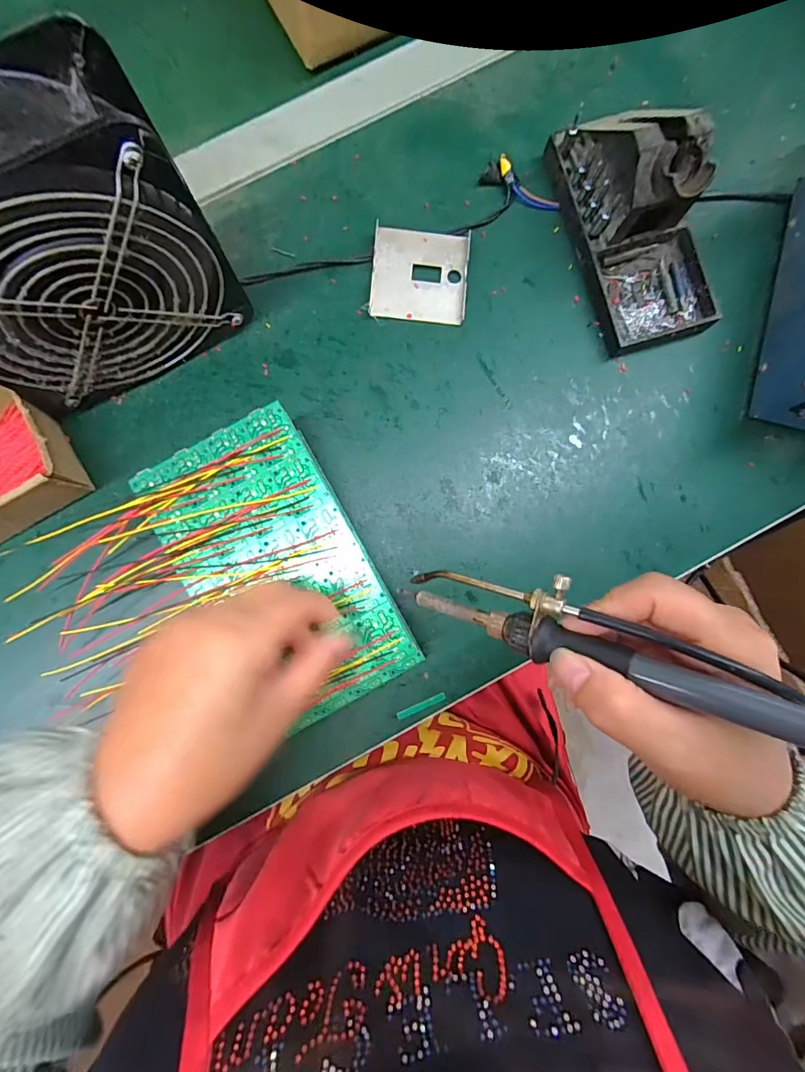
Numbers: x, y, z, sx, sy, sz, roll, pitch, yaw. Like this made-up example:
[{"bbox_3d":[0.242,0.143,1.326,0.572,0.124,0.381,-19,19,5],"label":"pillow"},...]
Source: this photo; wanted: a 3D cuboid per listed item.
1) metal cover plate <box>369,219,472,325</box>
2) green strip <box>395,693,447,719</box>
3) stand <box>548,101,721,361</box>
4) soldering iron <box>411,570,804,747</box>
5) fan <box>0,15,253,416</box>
[{"bbox_3d":[0.013,-0.190,0.327,0.069,0.009,0.064,5,85,0],"label":"metal cover plate"},{"bbox_3d":[0.013,0.117,0.308,0.036,0.004,0.005,-24,86,-2],"label":"green strip"},{"bbox_3d":[0.163,-0.218,0.297,0.079,0.071,0.160,-18,85,-2],"label":"stand"},{"bbox_3d":[0.090,0.045,0.184,0.205,0.015,0.033,17,84,34],"label":"soldering iron"},{"bbox_3d":[-0.178,-0.146,0.249,0.147,0.155,0.057,-26,86,-3],"label":"fan"}]

